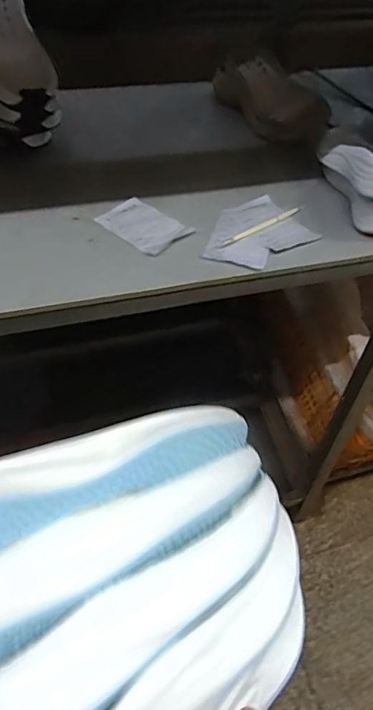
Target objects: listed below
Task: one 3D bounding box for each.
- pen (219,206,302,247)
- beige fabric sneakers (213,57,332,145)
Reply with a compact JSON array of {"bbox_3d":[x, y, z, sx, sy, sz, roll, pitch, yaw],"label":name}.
[{"bbox_3d":[0.113,-0.186,0.725,0.165,0.005,0.013,-30,59,-27],"label":"pen"},{"bbox_3d":[0.160,-0.488,0.966,0.119,0.065,0.280,-15,53,-18],"label":"beige fabric sneakers"}]

